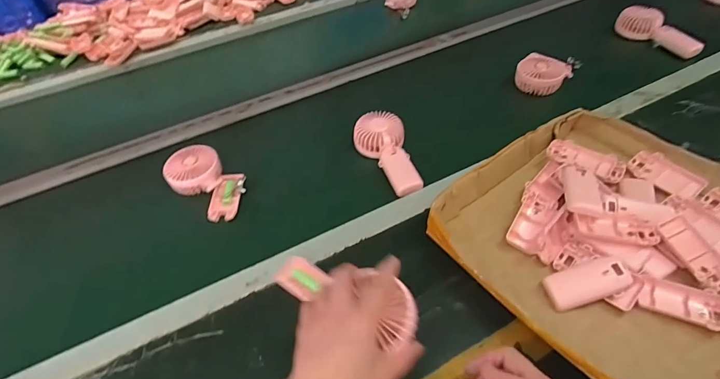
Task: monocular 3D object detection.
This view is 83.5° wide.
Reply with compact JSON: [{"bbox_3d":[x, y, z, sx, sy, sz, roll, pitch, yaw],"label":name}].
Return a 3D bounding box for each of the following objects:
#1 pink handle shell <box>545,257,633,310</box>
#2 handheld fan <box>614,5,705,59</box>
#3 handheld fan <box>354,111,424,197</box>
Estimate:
[{"bbox_3d":[0.277,0.112,0.493,0.096,0.012,0.045,-24,50,7],"label":"pink handle shell"},{"bbox_3d":[0.638,-0.336,0.868,0.060,0.065,0.179,-26,53,-20],"label":"handheld fan"},{"bbox_3d":[0.047,-0.061,0.681,0.086,0.054,0.171,-14,49,-7],"label":"handheld fan"}]

